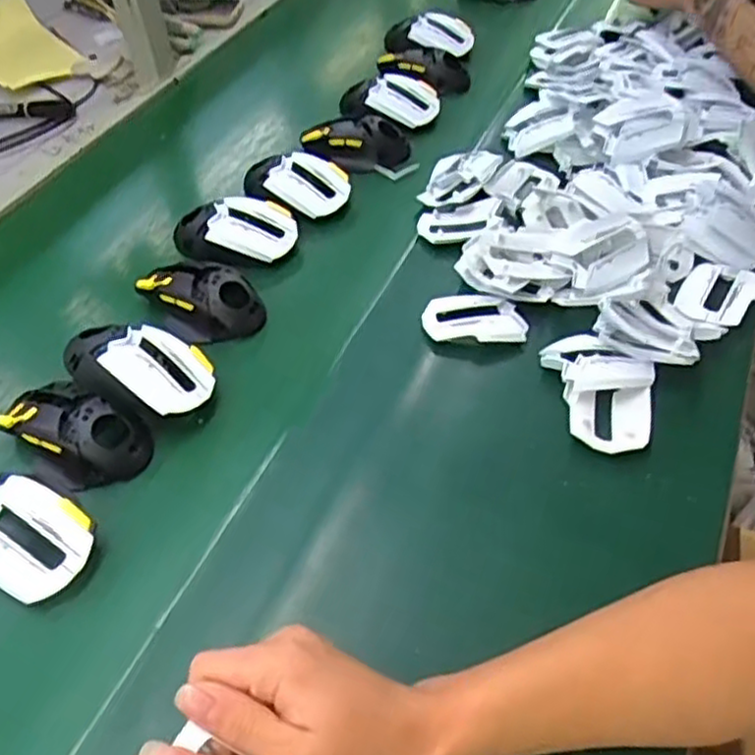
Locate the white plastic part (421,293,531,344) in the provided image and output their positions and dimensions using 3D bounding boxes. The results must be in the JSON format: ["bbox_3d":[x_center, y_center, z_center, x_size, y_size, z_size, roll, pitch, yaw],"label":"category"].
[{"bbox_3d":[0.080,-0.049,0.603,0.083,0.015,0.047,5,49,7],"label":"white plastic part"}]

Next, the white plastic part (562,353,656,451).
[{"bbox_3d":[0.170,0.015,0.542,0.064,0.017,0.084,11,50,12],"label":"white plastic part"}]

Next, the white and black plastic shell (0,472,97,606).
[{"bbox_3d":[-0.238,0.099,0.476,0.111,0.033,0.063,22,53,20],"label":"white and black plastic shell"}]

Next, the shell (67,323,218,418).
[{"bbox_3d":[-0.179,-0.005,0.561,0.107,0.051,0.068,12,51,13],"label":"shell"}]

